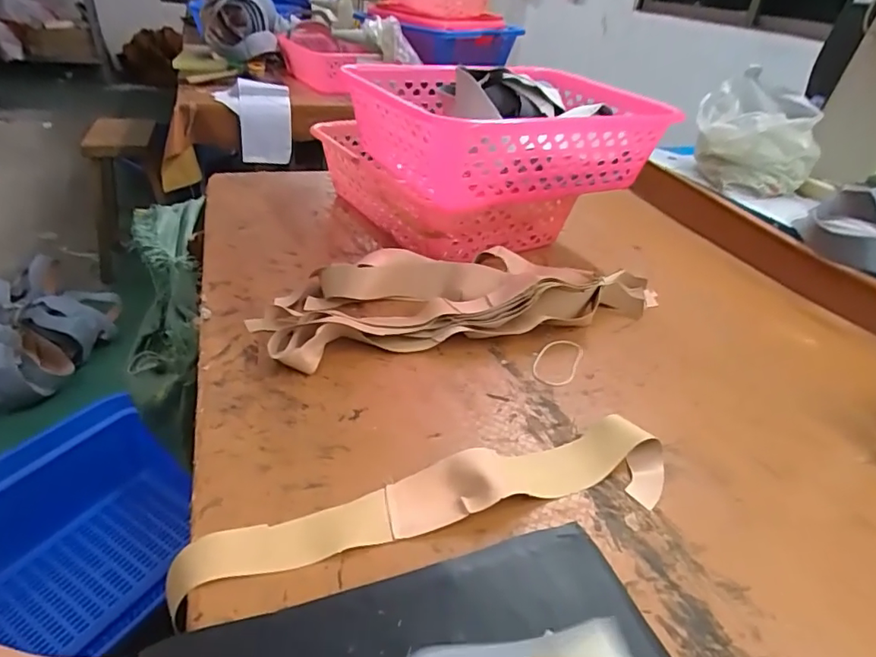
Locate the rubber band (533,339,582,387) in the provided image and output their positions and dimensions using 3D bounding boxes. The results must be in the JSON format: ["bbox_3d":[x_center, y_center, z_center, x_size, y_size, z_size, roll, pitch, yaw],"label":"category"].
[{"bbox_3d":[0.142,0.037,0.621,0.047,0.004,0.100,19,37,17],"label":"rubber band"}]

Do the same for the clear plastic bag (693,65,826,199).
[{"bbox_3d":[0.600,-0.372,1.011,0.130,0.194,0.215,-16,41,-29],"label":"clear plastic bag"}]

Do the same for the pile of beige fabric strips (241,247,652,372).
[{"bbox_3d":[0.037,-0.048,0.681,0.527,0.060,0.170,-8,37,-19],"label":"pile of beige fabric strips"}]

